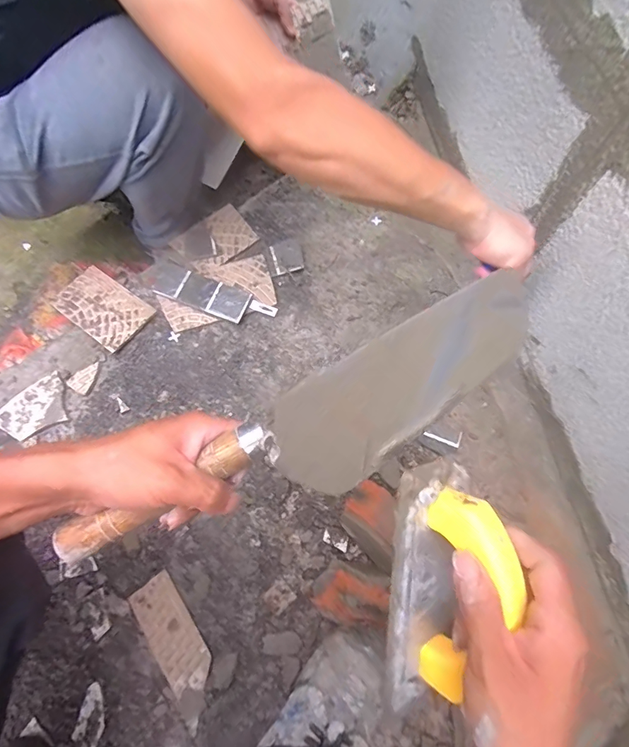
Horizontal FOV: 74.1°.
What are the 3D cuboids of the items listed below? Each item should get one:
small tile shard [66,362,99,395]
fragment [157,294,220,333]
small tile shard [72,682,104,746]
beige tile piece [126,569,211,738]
[{"bbox_3d":[-0.361,0.005,0.657,0.035,0.007,0.051,35,74,11],"label":"small tile shard"},{"bbox_3d":[-0.223,-0.094,0.700,0.111,0.012,0.048,22,71,7],"label":"fragment"},{"bbox_3d":[-0.269,0.418,0.507,0.032,0.014,0.062,10,70,3],"label":"small tile shard"},{"bbox_3d":[-0.175,0.346,0.530,0.061,0.013,0.169,-35,74,-12],"label":"beige tile piece"}]

